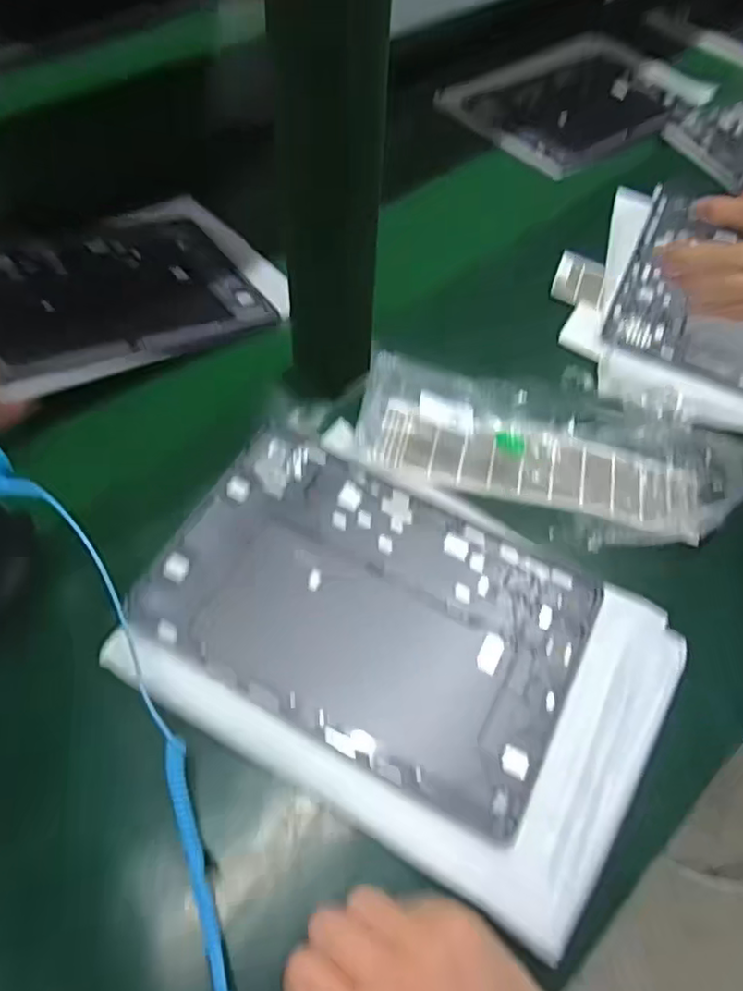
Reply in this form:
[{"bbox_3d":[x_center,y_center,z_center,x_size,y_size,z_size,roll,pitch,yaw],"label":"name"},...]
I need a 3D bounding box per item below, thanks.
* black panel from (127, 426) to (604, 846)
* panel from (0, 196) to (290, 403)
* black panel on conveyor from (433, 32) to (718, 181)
[{"bbox_3d":[-0.001,0.068,0.397,0.255,0.012,0.170,25,59,12],"label":"black panel"},{"bbox_3d":[-0.214,-0.171,0.521,0.275,0.011,0.186,-27,63,-34],"label":"panel"},{"bbox_3d":[0.253,-0.492,0.789,0.311,0.010,0.225,-32,65,-22],"label":"black panel on conveyor"}]

